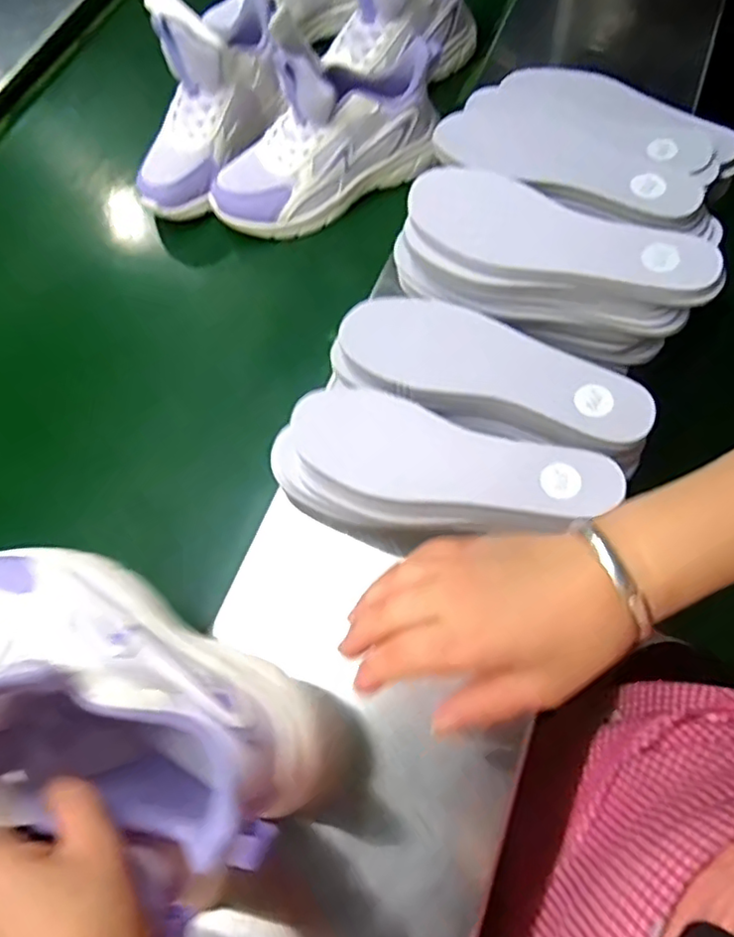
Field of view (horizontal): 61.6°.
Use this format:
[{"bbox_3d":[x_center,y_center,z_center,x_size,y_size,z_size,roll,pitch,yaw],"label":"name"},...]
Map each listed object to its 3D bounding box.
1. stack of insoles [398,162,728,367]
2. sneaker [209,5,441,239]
[{"bbox_3d":[0.139,-0.158,0.493,0.231,0.081,0.084,25,70,11],"label":"stack of insoles"},{"bbox_3d":[-0.044,-0.333,0.610,0.242,0.133,0.086,-29,69,-10],"label":"sneaker"}]

